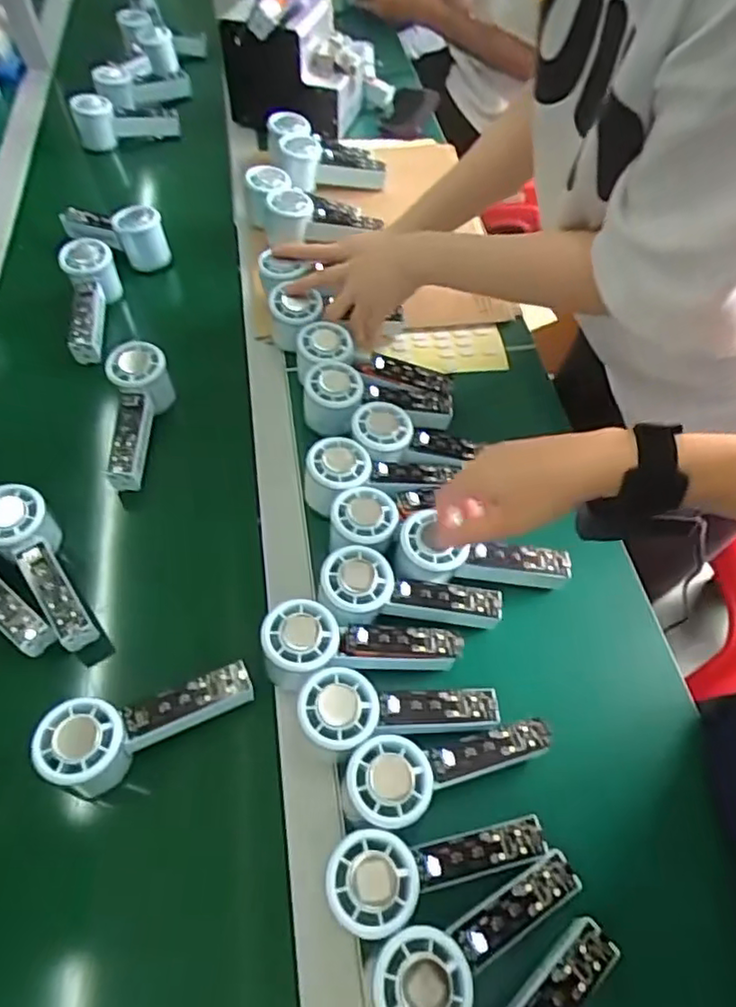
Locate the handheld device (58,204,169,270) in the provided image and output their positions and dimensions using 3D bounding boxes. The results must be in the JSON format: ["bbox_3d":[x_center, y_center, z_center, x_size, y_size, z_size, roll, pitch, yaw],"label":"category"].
[{"bbox_3d":[-0.319,-0.345,0.770,0.147,0.064,0.066,36,62,19],"label":"handheld device"}]

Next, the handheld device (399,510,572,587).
[{"bbox_3d":[0.098,0.044,0.526,0.146,0.037,0.053,8,56,-11],"label":"handheld device"}]

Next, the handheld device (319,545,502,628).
[{"bbox_3d":[0.036,0.076,0.505,0.149,0.048,0.061,3,56,-1],"label":"handheld device"}]

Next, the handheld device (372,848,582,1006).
[{"bbox_3d":[0.071,0.263,0.375,0.145,0.012,0.053,-16,58,-29],"label":"handheld device"}]

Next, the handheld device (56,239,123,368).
[{"bbox_3d":[-0.322,-0.227,0.715,0.056,0.065,0.148,-3,72,-5],"label":"handheld device"}]

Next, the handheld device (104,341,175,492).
[{"bbox_3d":[-0.234,-0.085,0.618,0.052,0.059,0.147,2,70,-2],"label":"handheld device"}]

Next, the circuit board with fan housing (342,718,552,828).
[{"bbox_3d":[0.057,0.180,0.427,0.153,0.018,0.052,-5,56,-22],"label":"circuit board with fan housing"}]

